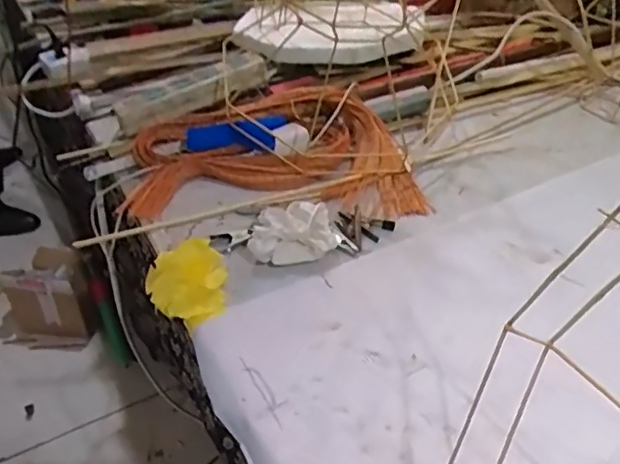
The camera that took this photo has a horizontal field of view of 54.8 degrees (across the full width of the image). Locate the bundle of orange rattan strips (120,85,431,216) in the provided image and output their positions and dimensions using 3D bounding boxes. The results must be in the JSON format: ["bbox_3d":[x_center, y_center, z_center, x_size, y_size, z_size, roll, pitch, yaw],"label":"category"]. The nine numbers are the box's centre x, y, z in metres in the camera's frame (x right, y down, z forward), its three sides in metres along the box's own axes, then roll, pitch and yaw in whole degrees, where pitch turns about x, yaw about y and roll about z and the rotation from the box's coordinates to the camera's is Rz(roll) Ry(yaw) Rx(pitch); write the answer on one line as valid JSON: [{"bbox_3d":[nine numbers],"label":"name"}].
[{"bbox_3d":[-0.051,-0.111,0.801,0.376,0.056,0.240,-3,37,-1],"label":"bundle of orange rattan strips"}]

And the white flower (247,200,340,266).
[{"bbox_3d":[-0.019,0.000,0.667,0.096,0.043,0.068,-3,37,-1],"label":"white flower"}]

